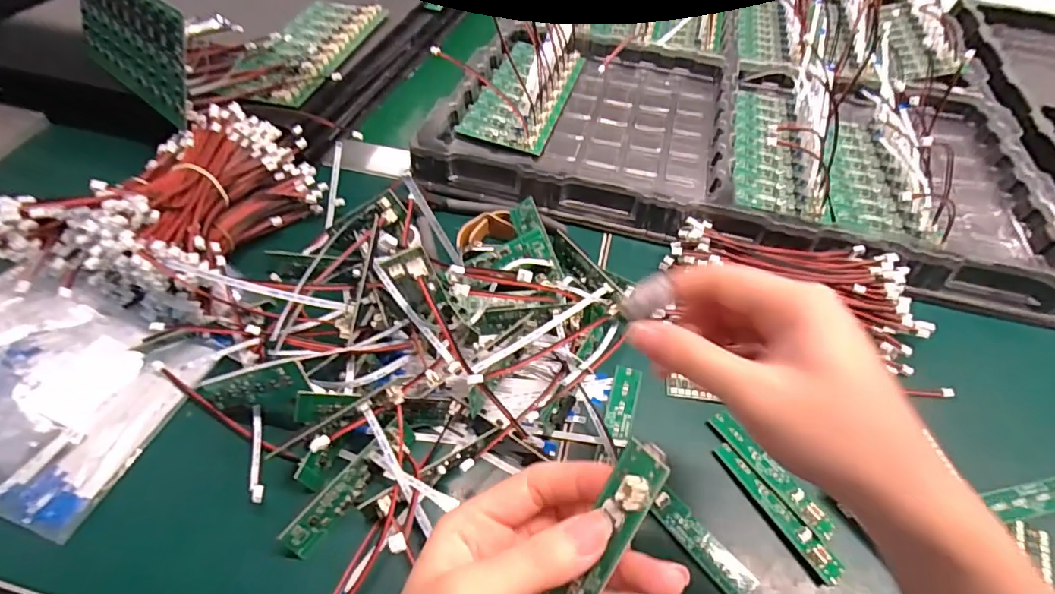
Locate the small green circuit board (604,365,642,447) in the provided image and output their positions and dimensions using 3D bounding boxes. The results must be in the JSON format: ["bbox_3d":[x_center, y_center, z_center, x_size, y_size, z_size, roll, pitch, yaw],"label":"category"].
[{"bbox_3d":[0.061,0.069,0.319,0.017,0.004,0.053,14,52,8],"label":"small green circuit board"}]

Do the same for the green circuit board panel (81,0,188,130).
[{"bbox_3d":[-0.322,-0.210,0.402,0.187,0.082,0.007,34,28,23],"label":"green circuit board panel"}]

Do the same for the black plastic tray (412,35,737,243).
[{"bbox_3d":[0.066,-0.185,0.499,0.269,0.039,0.300,15,52,10],"label":"black plastic tray"}]

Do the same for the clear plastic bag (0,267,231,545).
[{"bbox_3d":[-0.296,0.048,0.295,0.157,0.026,0.123,19,58,9],"label":"clear plastic bag"}]

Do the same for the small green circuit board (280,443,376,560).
[{"bbox_3d":[-0.103,0.110,0.269,0.004,0.019,0.060,4,40,47],"label":"small green circuit board"}]

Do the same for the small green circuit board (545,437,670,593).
[{"bbox_3d":[0.022,0.086,0.163,0.015,0.008,0.083,26,98,13],"label":"small green circuit board"}]

